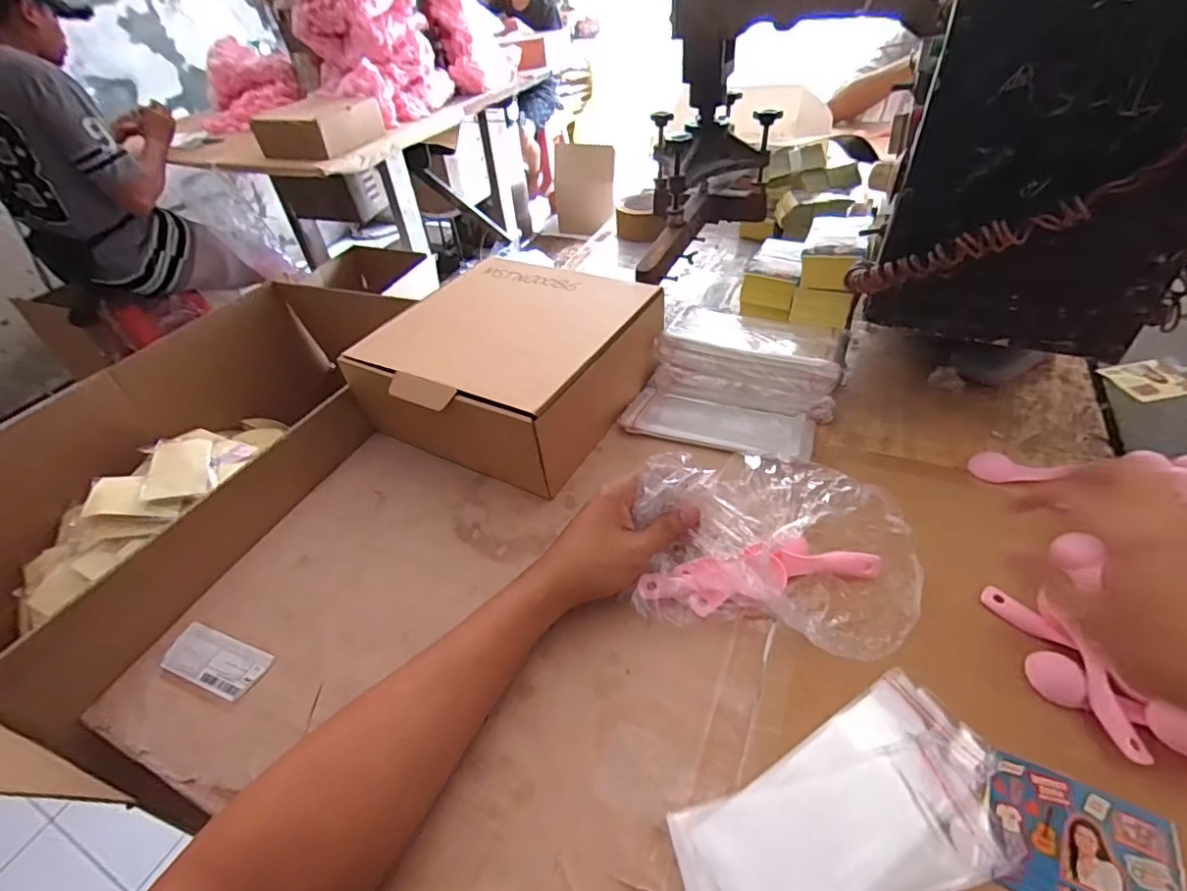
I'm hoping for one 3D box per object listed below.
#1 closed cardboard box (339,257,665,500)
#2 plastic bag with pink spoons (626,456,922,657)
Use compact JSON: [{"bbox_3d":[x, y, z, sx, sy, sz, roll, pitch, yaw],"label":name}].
[{"bbox_3d":[-0.087,-0.100,0.627,0.255,0.114,0.284,21,50,27],"label":"closed cardboard box"},{"bbox_3d":[0.141,0.075,0.412,0.209,0.102,0.123,0,43,8],"label":"plastic bag with pink spoons"}]

